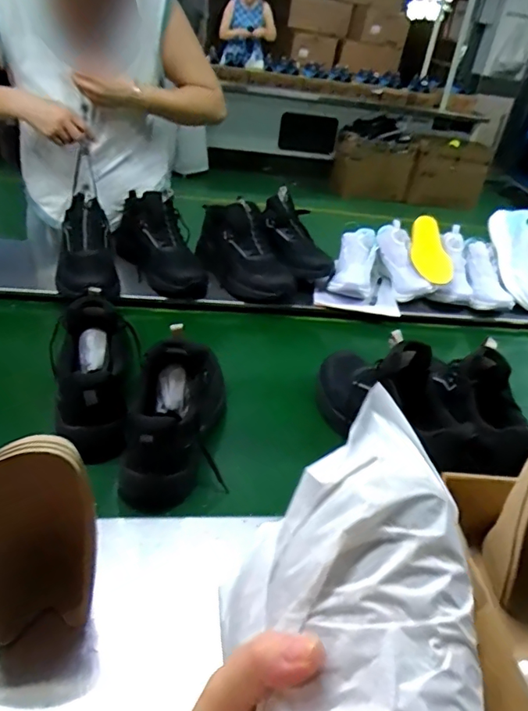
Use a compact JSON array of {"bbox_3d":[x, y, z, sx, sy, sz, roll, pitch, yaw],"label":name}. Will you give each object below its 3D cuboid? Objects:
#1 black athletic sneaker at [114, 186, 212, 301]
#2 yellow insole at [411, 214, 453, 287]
[{"bbox_3d":[-0.234,-0.262,1.182,0.122,0.182,0.299,-14,39,-30],"label":"black athletic sneaker"},{"bbox_3d":[0.381,-0.253,1.214,0.082,0.032,0.207,2,60,-9],"label":"yellow insole"}]

